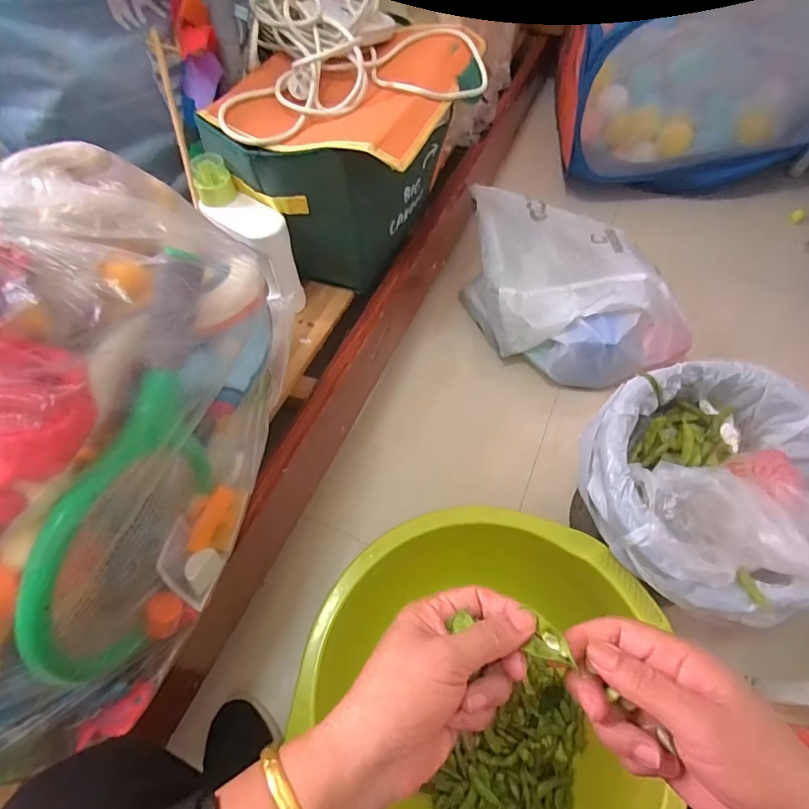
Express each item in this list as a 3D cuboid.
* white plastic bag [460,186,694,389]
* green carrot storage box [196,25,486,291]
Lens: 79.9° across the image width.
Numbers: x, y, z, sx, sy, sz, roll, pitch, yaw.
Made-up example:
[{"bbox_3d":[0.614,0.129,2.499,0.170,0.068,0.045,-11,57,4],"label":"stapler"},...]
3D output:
[{"bbox_3d":[0.268,-0.225,0.889,0.272,0.142,0.446,-29,64,-14],"label":"white plastic bag"},{"bbox_3d":[-0.054,-0.388,0.724,0.258,0.231,0.399,27,65,15],"label":"green carrot storage box"}]

